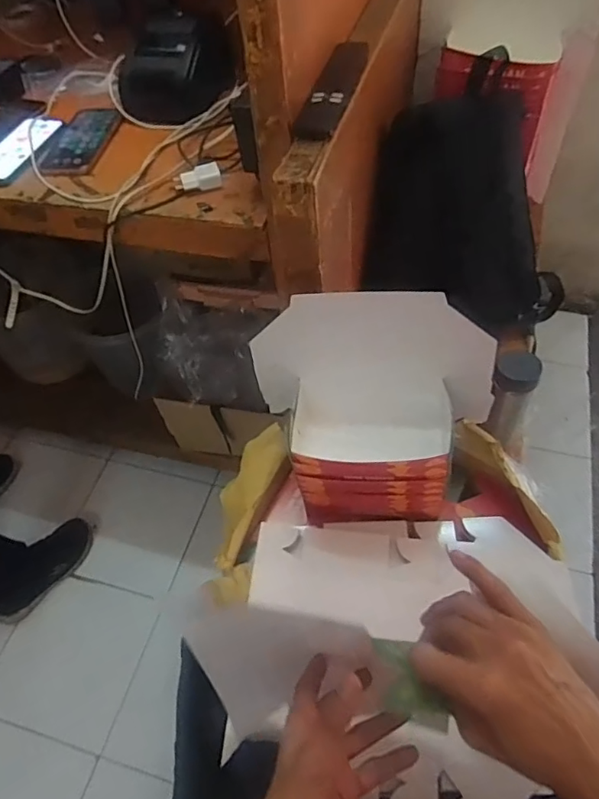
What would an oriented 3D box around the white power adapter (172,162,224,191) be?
[{"bbox_3d":[-0.136,-0.301,0.737,0.065,0.021,0.033,-7,54,-1],"label":"white power adapter"}]

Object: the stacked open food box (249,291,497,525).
[{"bbox_3d":[0.085,0.016,0.652,0.274,0.235,0.160,1,54,5],"label":"stacked open food box"}]

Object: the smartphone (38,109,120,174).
[{"bbox_3d":[-0.336,-0.402,0.840,0.082,0.013,0.171,5,54,8],"label":"smartphone"}]

